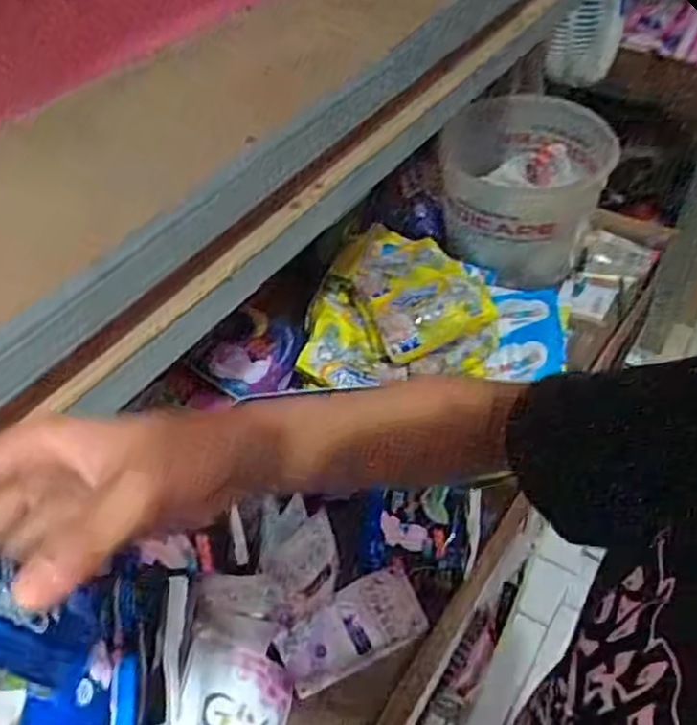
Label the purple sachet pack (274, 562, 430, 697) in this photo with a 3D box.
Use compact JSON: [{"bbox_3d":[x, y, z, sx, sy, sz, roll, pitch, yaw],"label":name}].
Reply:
[{"bbox_3d":[0.003,0.275,0.743,0.151,0.007,0.079,-20,87,-16],"label":"purple sachet pack"}]

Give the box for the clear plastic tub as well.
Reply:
[{"bbox_3d":[0.270,-0.270,1.152,0.246,0.209,0.266,-1,46,1],"label":"clear plastic tub"}]

